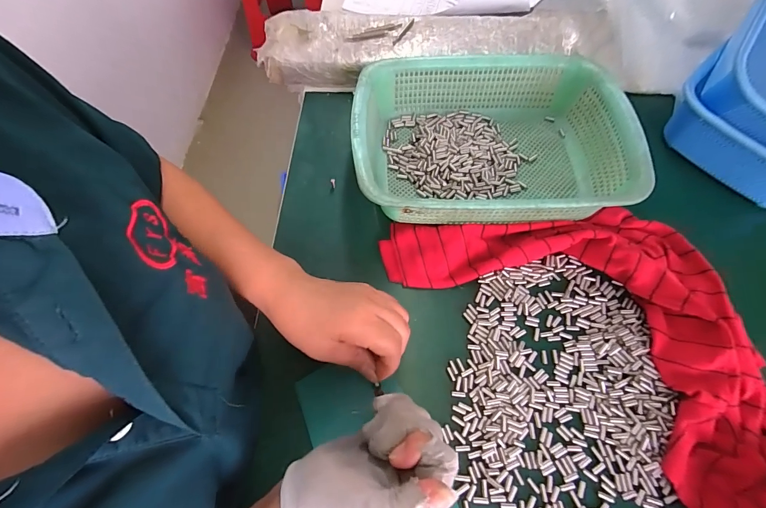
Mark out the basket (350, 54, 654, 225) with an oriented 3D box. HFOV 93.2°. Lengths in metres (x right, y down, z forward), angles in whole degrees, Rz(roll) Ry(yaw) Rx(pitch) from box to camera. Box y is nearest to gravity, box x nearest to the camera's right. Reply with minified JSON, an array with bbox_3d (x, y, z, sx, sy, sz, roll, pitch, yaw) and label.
[{"bbox_3d":[0.119,-0.127,0.420,0.293,0.080,0.215,0,66,0],"label":"basket"}]

